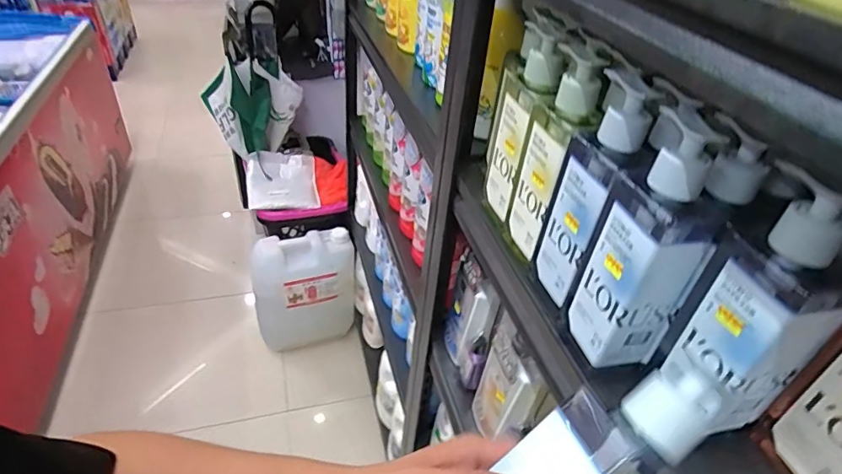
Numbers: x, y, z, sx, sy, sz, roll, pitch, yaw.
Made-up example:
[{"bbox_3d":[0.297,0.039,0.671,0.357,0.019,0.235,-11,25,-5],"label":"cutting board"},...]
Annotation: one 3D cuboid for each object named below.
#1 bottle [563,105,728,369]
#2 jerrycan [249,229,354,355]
[{"bbox_3d":[0.172,0.010,0.389,0.054,0.196,0.076,-5,39,-14],"label":"bottle"},{"bbox_3d":[-0.423,0.206,1.834,0.344,0.425,0.178,-9,40,-18],"label":"jerrycan"}]

